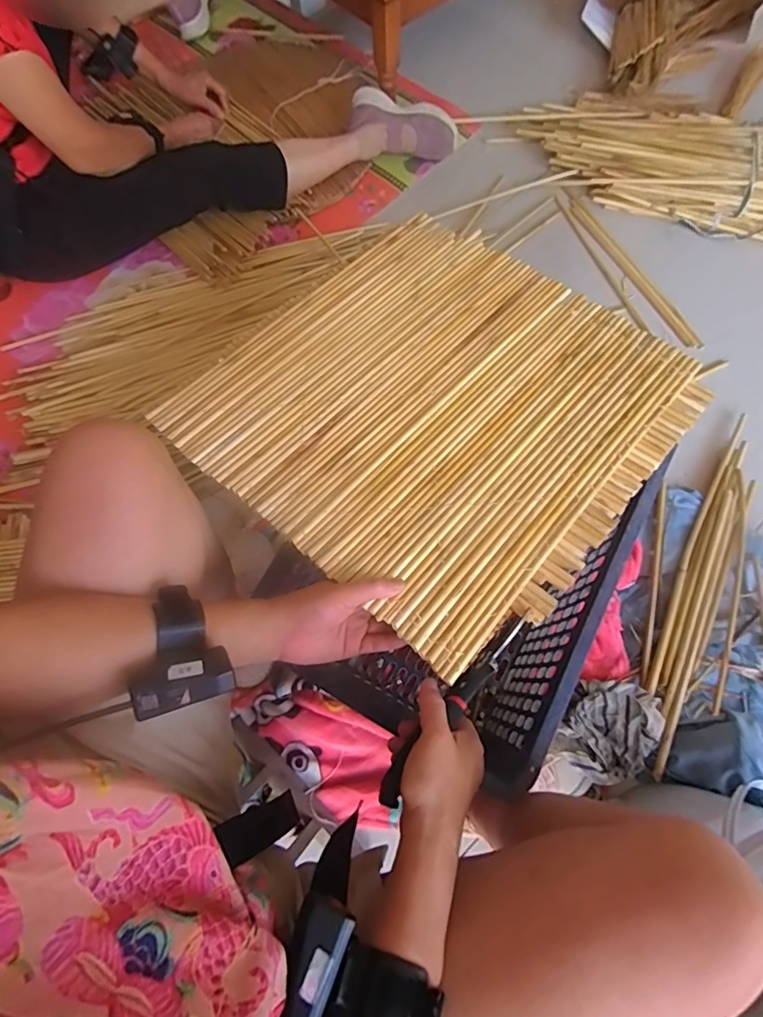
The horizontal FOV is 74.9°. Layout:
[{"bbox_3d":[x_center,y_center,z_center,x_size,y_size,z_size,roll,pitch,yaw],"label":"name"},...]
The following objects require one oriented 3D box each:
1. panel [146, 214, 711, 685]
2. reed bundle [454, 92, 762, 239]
[{"bbox_3d":[0.069,-0.124,0.570,0.452,0.014,0.472,39,70,17],"label":"panel"},{"bbox_3d":[0.735,-0.733,1.051,1.078,0.095,0.312,19,73,6],"label":"reed bundle"}]

